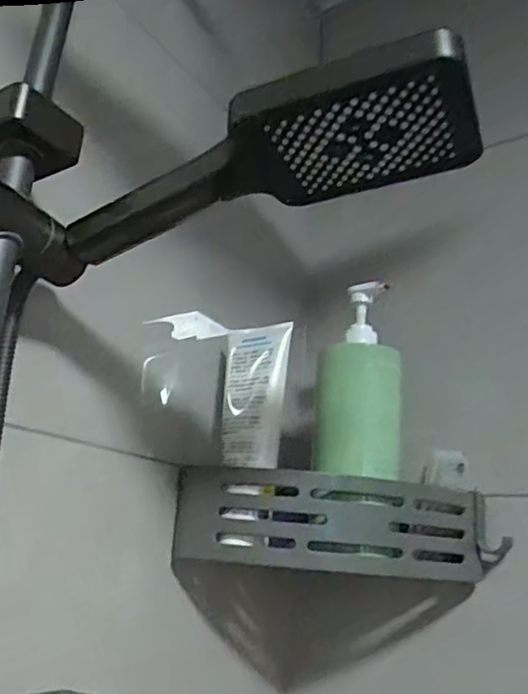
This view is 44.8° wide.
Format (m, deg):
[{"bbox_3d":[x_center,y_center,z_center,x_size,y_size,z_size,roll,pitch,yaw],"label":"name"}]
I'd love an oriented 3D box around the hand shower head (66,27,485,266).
[{"bbox_3d":[-0.002,-0.100,0.389,0.252,0.053,0.110,-5,-21,27],"label":"hand shower head"}]

